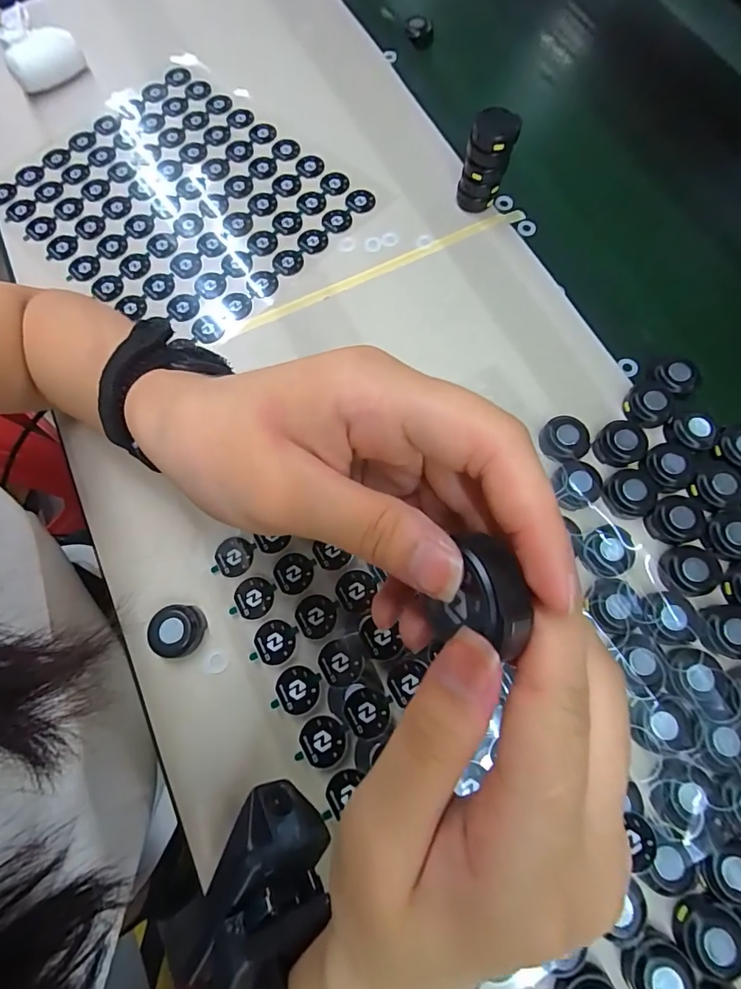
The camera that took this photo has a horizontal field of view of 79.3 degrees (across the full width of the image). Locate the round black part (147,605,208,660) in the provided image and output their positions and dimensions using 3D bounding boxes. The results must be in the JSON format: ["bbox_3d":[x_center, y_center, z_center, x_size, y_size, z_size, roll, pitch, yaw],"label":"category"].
[{"bbox_3d":[-0.112,0.080,0.260,0.028,0.013,0.029,-1,72,2],"label":"round black part"}]

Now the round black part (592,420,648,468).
[{"bbox_3d":[0.161,-0.032,0.287,0.029,0.013,0.028,-1,72,2],"label":"round black part"}]

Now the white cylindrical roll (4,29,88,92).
[{"bbox_3d":[-0.299,-0.399,0.412,0.064,0.027,0.027,-30,74,-7],"label":"white cylindrical roll"}]

